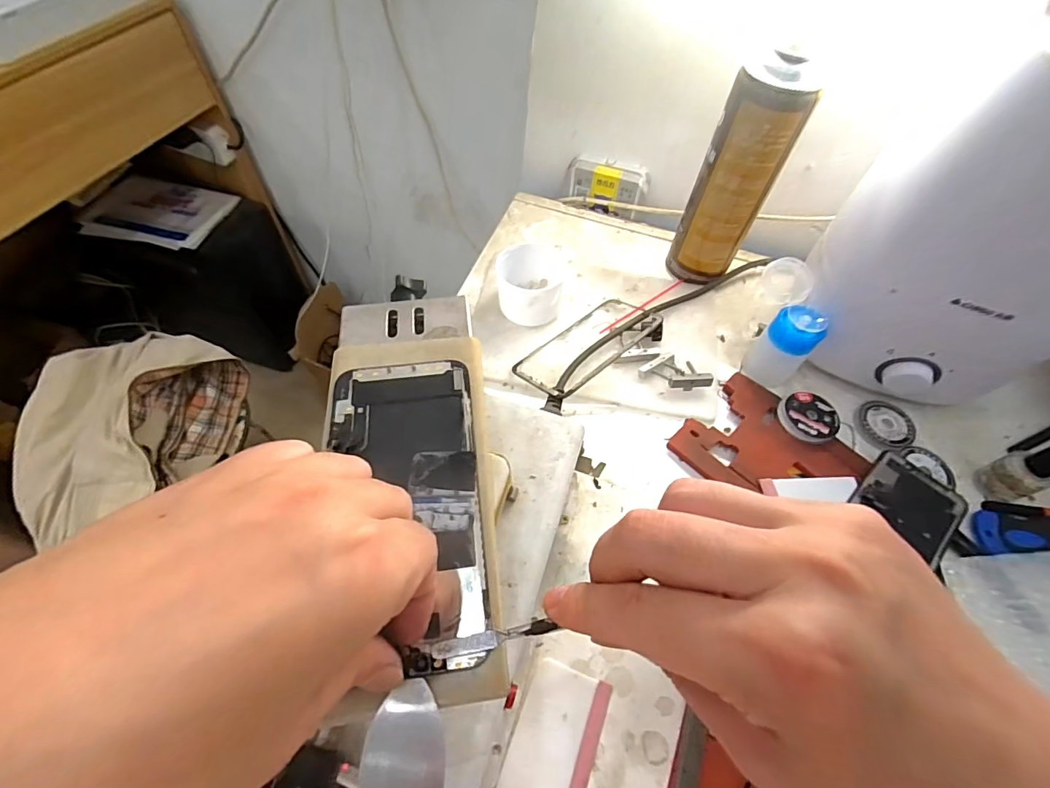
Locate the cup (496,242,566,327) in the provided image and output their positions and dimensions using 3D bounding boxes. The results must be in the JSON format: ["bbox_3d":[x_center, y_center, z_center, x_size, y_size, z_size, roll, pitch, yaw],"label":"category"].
[{"bbox_3d":[0.008,-0.108,0.459,0.068,0.041,0.075,-3,58,-5],"label":"cup"}]

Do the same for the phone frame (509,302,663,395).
[{"bbox_3d":[0.061,-0.047,0.439,0.150,0.013,0.073,-35,46,-24],"label":"phone frame"}]

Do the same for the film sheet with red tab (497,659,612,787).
[{"bbox_3d":[0.019,0.213,0.290,0.049,0.004,0.079,20,59,9],"label":"film sheet with red tab"}]

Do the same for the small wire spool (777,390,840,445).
[{"bbox_3d":[0.250,0.020,0.411,0.054,0.011,0.049,-4,58,-5],"label":"small wire spool"}]

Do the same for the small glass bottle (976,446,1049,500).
[{"bbox_3d":[0.394,0.054,0.358,0.025,0.083,0.031,-16,60,-13],"label":"small glass bottle"}]

